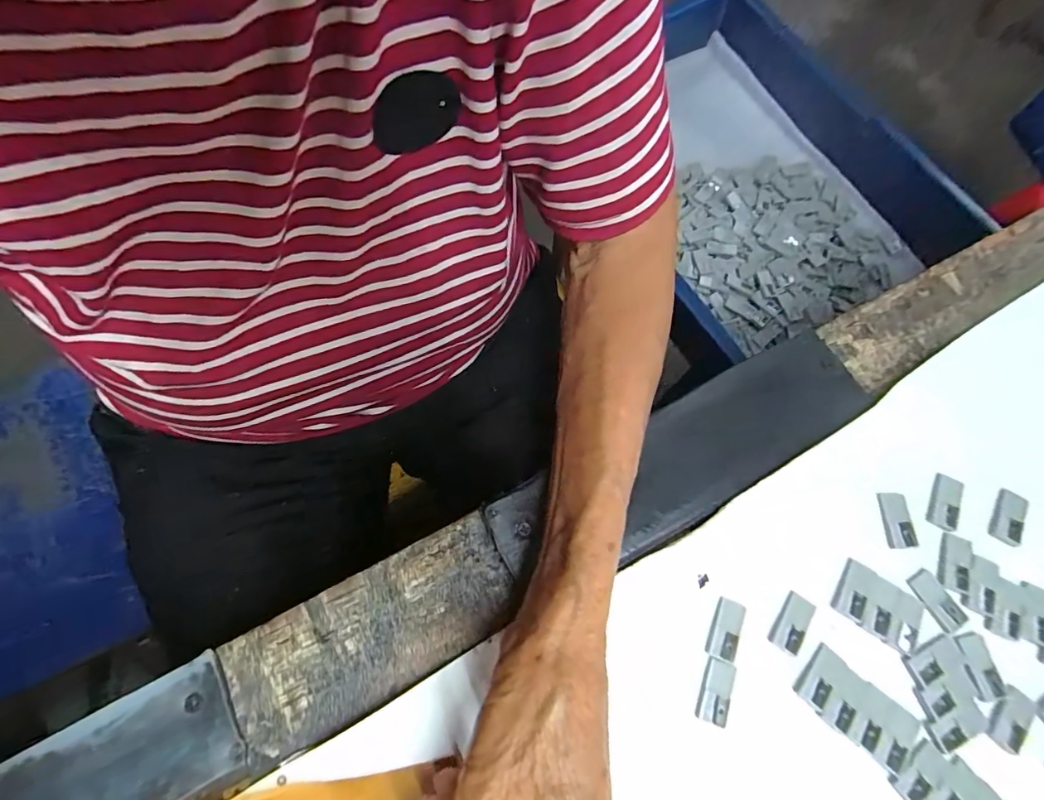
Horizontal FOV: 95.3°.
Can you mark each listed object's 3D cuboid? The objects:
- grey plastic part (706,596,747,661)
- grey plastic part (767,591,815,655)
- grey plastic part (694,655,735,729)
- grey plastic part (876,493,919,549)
[{"bbox_3d":[0.099,0.111,0.229,0.013,0.004,0.027,19,72,4],"label":"grey plastic part"},{"bbox_3d":[0.132,0.109,0.232,0.013,0.004,0.027,32,74,8],"label":"grey plastic part"},{"bbox_3d":[0.091,0.137,0.224,0.014,0.004,0.028,19,72,4],"label":"grey plastic part"},{"bbox_3d":[0.195,0.062,0.247,0.014,0.004,0.028,-3,72,-3],"label":"grey plastic part"}]

